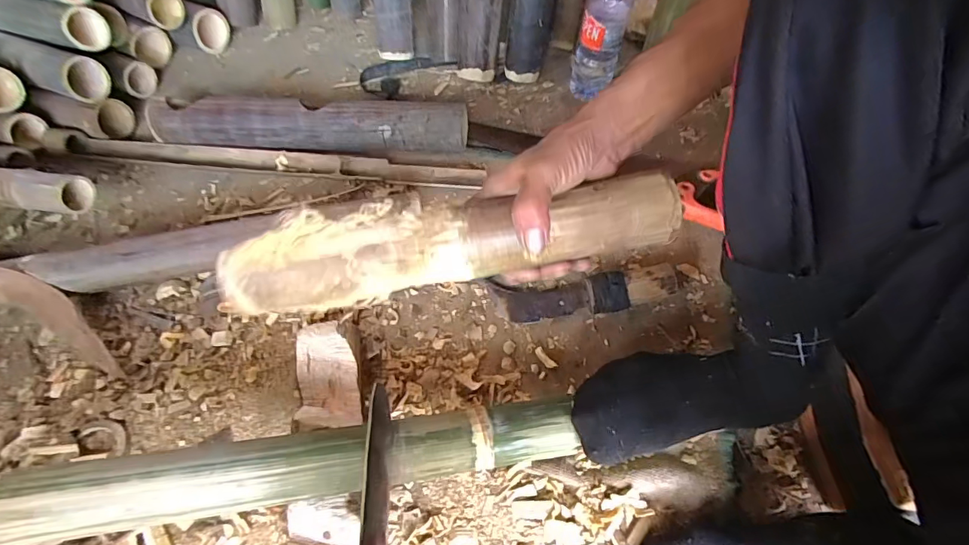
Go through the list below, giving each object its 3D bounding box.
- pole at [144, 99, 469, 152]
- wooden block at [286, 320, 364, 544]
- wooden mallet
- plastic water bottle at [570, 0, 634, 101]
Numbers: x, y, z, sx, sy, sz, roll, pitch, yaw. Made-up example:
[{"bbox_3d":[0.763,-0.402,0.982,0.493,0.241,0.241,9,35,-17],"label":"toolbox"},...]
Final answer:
[{"bbox_3d":[-0.275,-0.229,0.709,0.492,0.077,0.068,4,57,3],"label":"pole"},{"bbox_3d":[-0.161,0.194,0.460,0.077,0.053,0.299,-10,59,-6],"label":"wooden block"},{"bbox_3d":[-0.029,-0.024,0.353,0.346,0.056,0.058,-9,58,2],"label":"wooden mallet"},{"bbox_3d":[0.188,-0.389,0.719,0.074,0.236,0.056,12,57,8],"label":"plastic water bottle"}]

